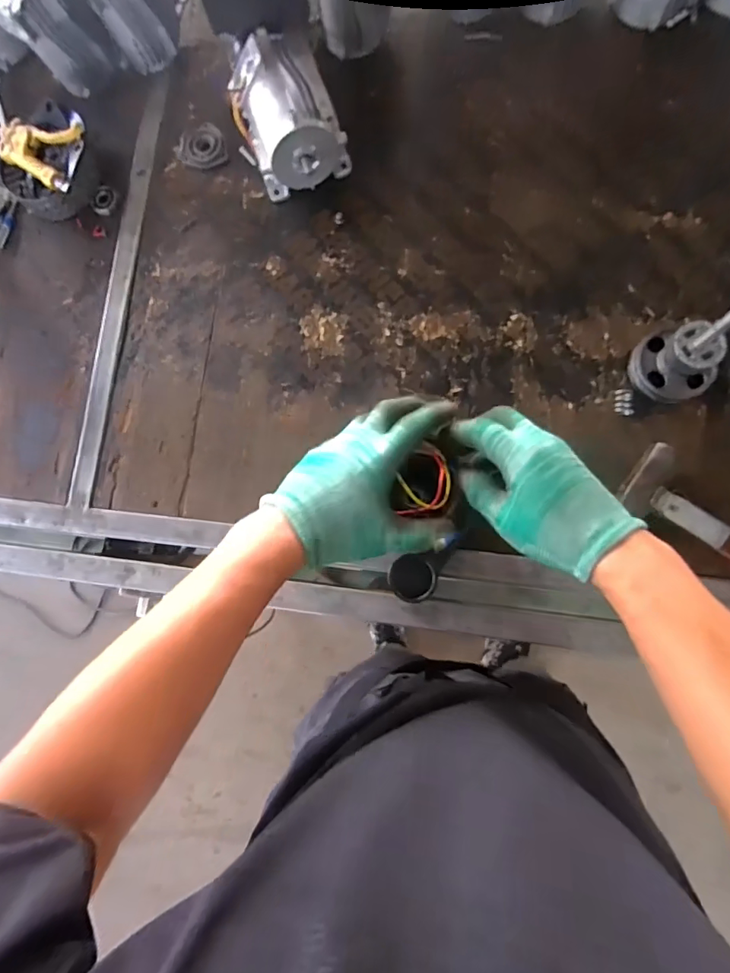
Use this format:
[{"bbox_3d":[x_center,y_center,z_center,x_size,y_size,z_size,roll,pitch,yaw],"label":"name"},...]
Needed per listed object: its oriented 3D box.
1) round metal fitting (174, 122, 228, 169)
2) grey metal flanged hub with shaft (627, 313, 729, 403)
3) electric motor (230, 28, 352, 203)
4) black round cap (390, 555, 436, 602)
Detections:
[{"bbox_3d":[-0.239,-0.491,0.707,0.074,0.009,0.060,-16,82,5],"label":"round metal fitting"},{"bbox_3d":[0.353,-0.150,0.506,0.084,0.174,0.087,-30,81,3],"label":"grey metal flanged hub with shaft"},{"bbox_3d":[-0.102,-0.474,0.633,0.118,0.116,0.151,-28,81,4],"label":"electric motor"},{"bbox_3d":[0.054,0.106,0.551,0.051,0.013,0.048,-10,82,6],"label":"black round cap"}]

